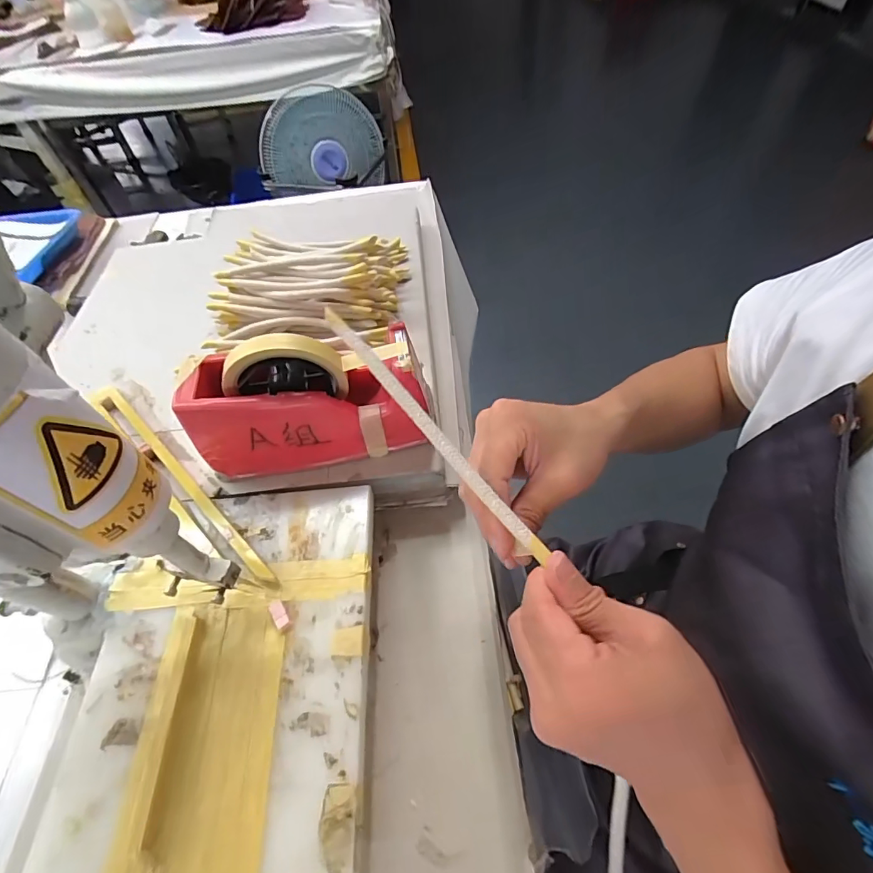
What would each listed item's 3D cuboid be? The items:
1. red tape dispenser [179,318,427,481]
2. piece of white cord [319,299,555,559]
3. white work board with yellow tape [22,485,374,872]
[{"bbox_3d":[-0.108,-0.031,0.397,0.195,0.123,0.071,-8,53,0],"label":"red tape dispenser"},{"bbox_3d":[-0.004,-0.005,0.272,0.012,0.009,0.190,-39,82,-22],"label":"piece of white cord"},{"bbox_3d":[-0.149,0.172,0.322,0.199,0.014,0.293,-5,53,2],"label":"white work board with yellow tape"}]

